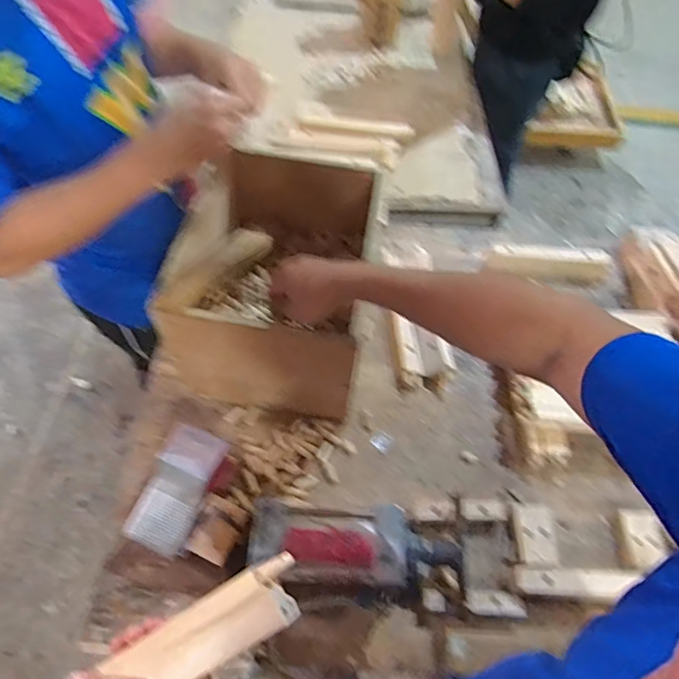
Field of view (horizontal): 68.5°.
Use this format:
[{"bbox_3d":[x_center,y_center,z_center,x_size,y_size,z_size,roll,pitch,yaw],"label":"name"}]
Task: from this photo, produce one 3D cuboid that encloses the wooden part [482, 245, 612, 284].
[{"bbox_3d":[0.407,-0.149,0.972,0.236,0.050,0.039,7,59,0],"label":"wooden part"}]

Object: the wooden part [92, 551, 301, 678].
[{"bbox_3d":[-0.159,0.297,0.462,0.279,0.046,0.052,-34,63,6],"label":"wooden part"}]

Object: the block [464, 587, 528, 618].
[{"bbox_3d":[0.201,0.346,0.654,0.077,0.023,0.029,6,59,-1],"label":"block"}]

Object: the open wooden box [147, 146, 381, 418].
[{"bbox_3d":[-0.080,-0.095,0.776,0.258,0.251,0.357,11,59,2],"label":"open wooden box"}]

